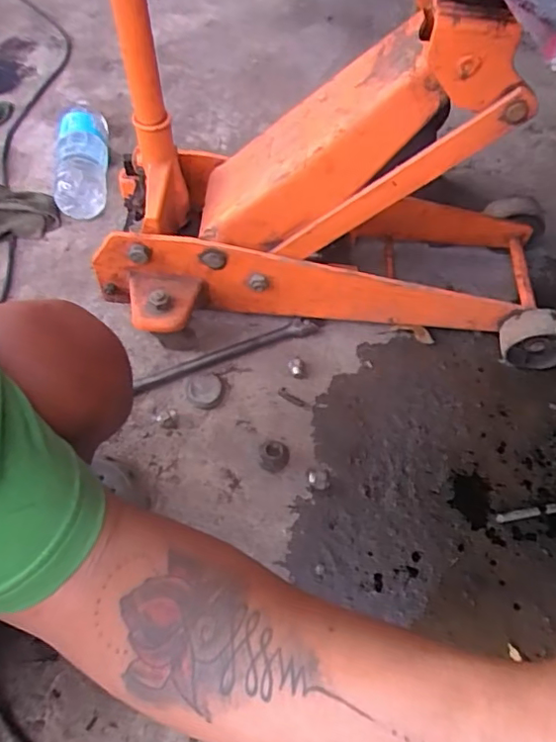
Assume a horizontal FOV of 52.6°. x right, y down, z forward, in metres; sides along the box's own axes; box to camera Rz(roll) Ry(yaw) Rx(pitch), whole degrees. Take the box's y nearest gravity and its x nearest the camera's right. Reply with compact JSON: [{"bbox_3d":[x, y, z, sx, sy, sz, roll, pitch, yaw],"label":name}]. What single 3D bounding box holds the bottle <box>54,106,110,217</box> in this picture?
[{"bbox_3d":[-0.325,-0.350,0.942,0.079,0.066,0.220,-5,60,-7],"label":"bottle"}]

